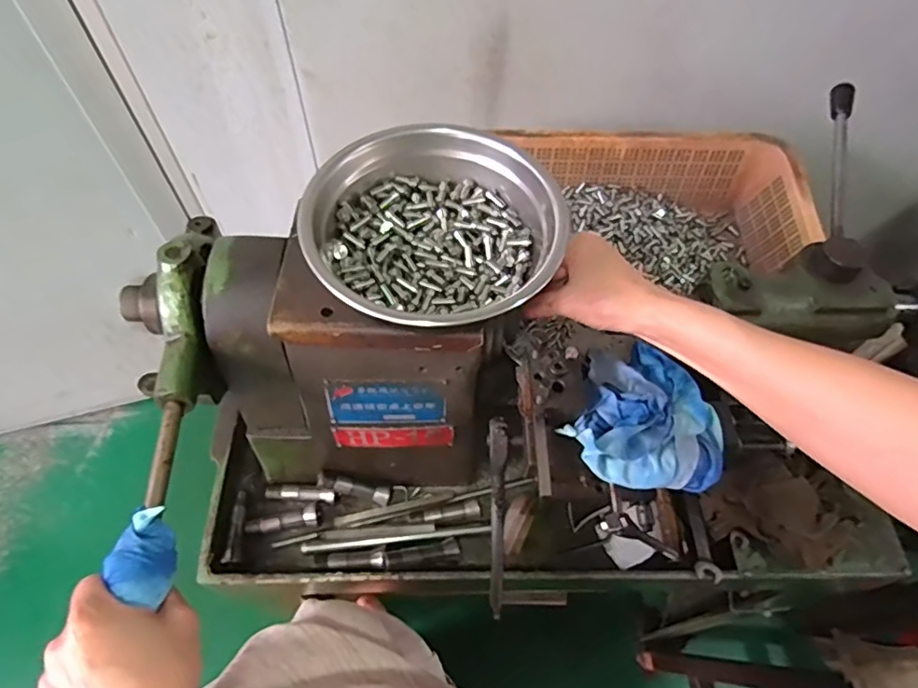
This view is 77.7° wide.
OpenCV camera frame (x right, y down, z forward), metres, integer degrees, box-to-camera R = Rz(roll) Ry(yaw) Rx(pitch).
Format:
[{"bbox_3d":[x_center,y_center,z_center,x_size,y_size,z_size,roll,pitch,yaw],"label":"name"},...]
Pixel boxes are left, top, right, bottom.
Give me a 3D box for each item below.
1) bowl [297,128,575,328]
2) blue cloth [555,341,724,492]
[{"bbox_3d":[-0.020,-0.082,0.390,0.166,0.067,0.145,-24,62,-15],"label":"bowl"},{"bbox_3d":[0.146,0.051,0.424,0.117,0.038,0.121,25,61,13],"label":"blue cloth"}]

